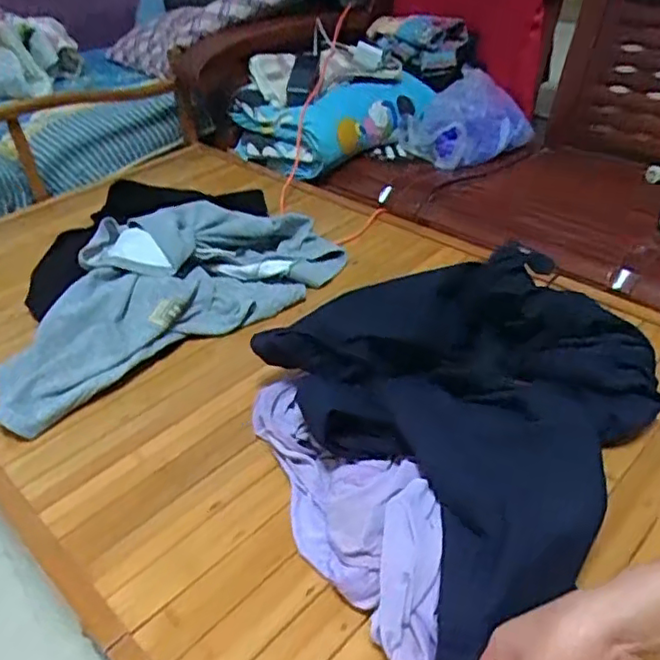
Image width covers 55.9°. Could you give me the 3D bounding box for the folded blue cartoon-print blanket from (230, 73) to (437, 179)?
[{"bbox_3d":[0.001,-0.414,1.262,0.403,0.148,0.175,-4,38,1],"label":"folded blue cartoon-print blanket"}]

